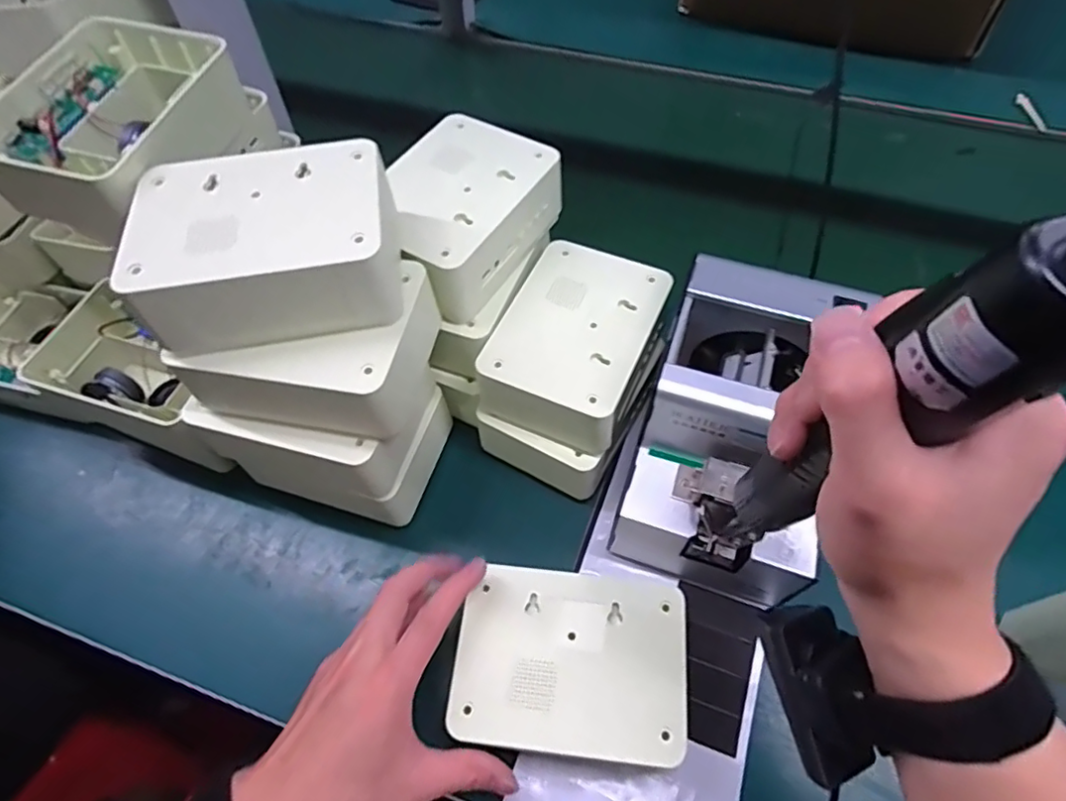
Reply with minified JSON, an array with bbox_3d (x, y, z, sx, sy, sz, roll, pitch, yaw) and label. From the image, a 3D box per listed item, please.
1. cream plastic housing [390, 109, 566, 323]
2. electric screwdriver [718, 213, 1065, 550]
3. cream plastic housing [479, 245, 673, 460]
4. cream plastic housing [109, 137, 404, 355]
[{"bbox_3d":[-0.055,-0.137,0.434,0.098,0.058,0.135,29,63,19],"label":"cream plastic housing"},{"bbox_3d":[0.127,0.024,0.248,0.040,0.266,0.032,34,72,16],"label":"electric screwdriver"},{"bbox_3d":[0.034,-0.042,0.442,0.107,0.052,0.141,22,61,15],"label":"cream plastic housing"},{"bbox_3d":[-0.152,-0.089,0.347,0.139,0.058,0.104,-12,58,-6],"label":"cream plastic housing"}]

